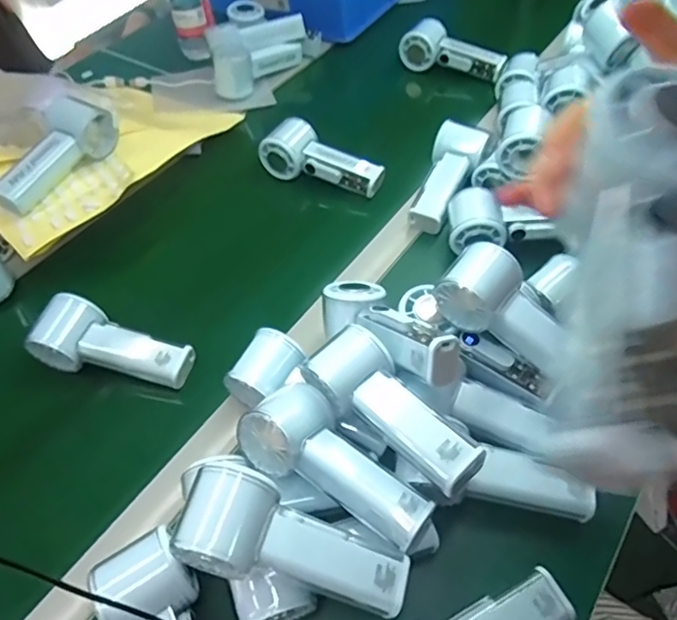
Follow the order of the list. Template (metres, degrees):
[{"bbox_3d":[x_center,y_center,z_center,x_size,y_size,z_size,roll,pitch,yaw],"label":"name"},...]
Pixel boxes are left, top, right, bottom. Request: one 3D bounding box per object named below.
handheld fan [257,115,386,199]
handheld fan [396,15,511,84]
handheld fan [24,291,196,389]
[{"bbox_3d":[-0.021,-0.182,0.678,0.150,0.048,0.059,27,59,23],"label":"handheld fan"},{"bbox_3d":[0.167,-0.378,0.823,0.150,0.065,0.033,17,55,1],"label":"handheld fan"},{"bbox_3d":[-0.213,0.029,0.524,0.144,0.044,0.057,8,53,11],"label":"handheld fan"}]

